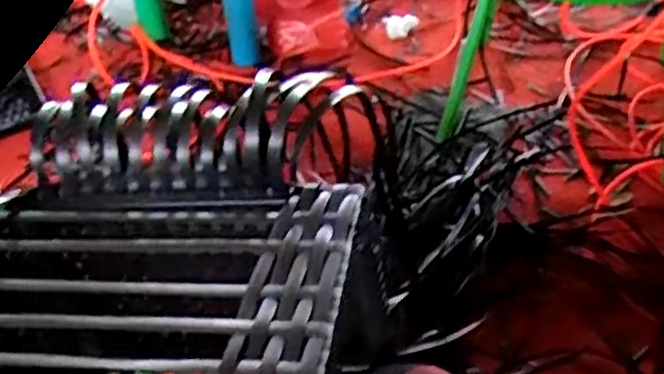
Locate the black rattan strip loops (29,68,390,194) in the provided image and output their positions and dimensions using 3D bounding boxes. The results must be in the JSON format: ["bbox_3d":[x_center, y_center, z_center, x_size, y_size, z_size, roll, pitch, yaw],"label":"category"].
[{"bbox_3d":[-0.101,-0.043,0.501,0.229,0.058,0.092,2,45,10],"label":"black rattan strip loops"}]

